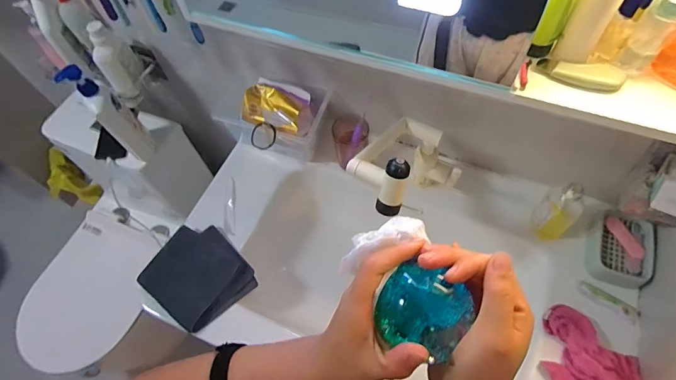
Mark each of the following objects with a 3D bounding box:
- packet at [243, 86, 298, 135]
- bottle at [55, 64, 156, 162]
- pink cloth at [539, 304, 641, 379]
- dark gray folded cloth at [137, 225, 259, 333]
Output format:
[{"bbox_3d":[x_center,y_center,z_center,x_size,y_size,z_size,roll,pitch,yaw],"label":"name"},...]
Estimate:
[{"bbox_3d":[-0.123,-0.152,0.759,0.119,0.036,0.073,26,66,18],"label":"packet"},{"bbox_3d":[-0.491,-0.160,0.887,0.056,0.281,0.074,40,71,23],"label":"bottle"},{"bbox_3d":[0.364,0.263,0.600,0.140,0.038,0.148,-41,66,-17],"label":"pink cloth"},{"bbox_3d":[-0.256,0.151,0.721,0.158,0.040,0.175,-41,66,-17],"label":"dark gray folded cloth"}]

